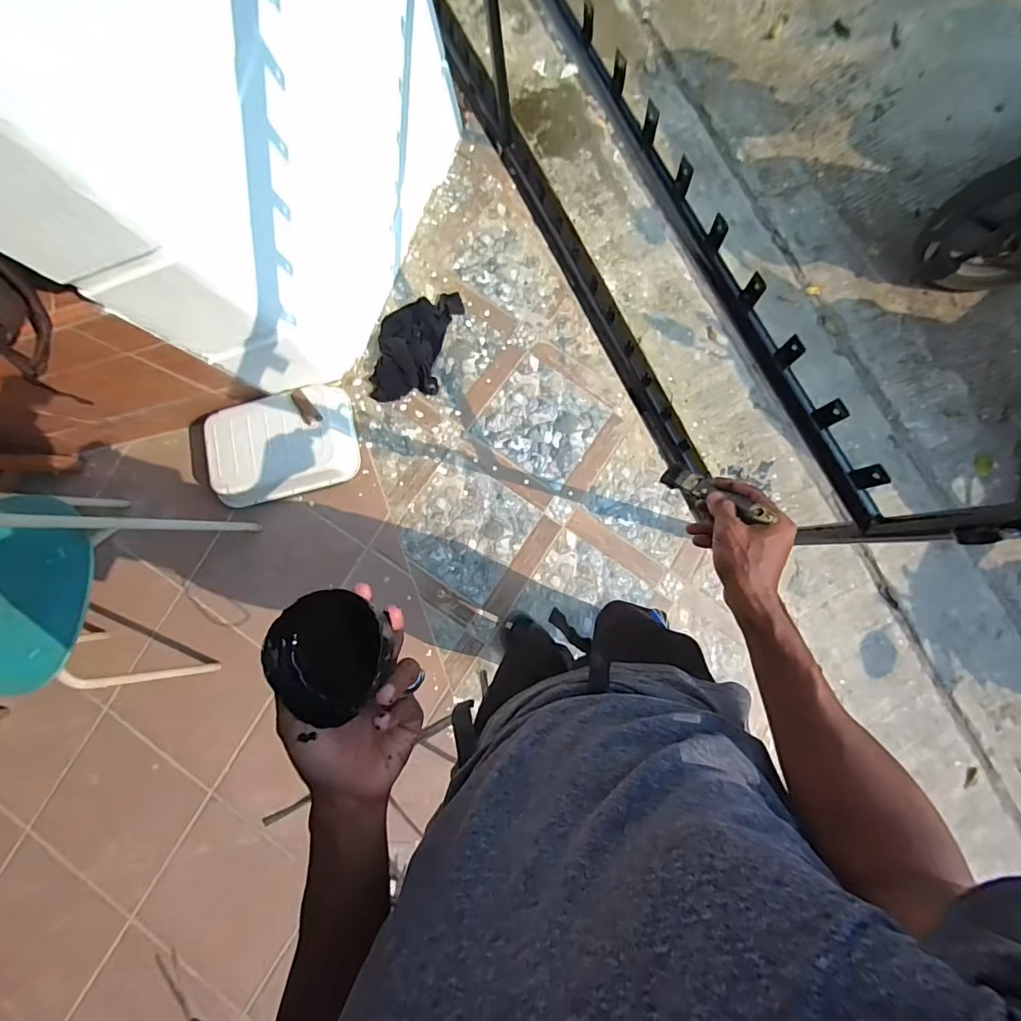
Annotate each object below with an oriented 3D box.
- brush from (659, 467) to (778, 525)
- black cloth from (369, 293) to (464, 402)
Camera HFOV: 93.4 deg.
[{"bbox_3d":[0.215,-0.022,0.518,0.008,0.155,0.025,29,96,-25],"label":"brush"},{"bbox_3d":[-0.284,-0.496,1.400,0.202,0.093,0.391,15,83,3],"label":"black cloth"}]

